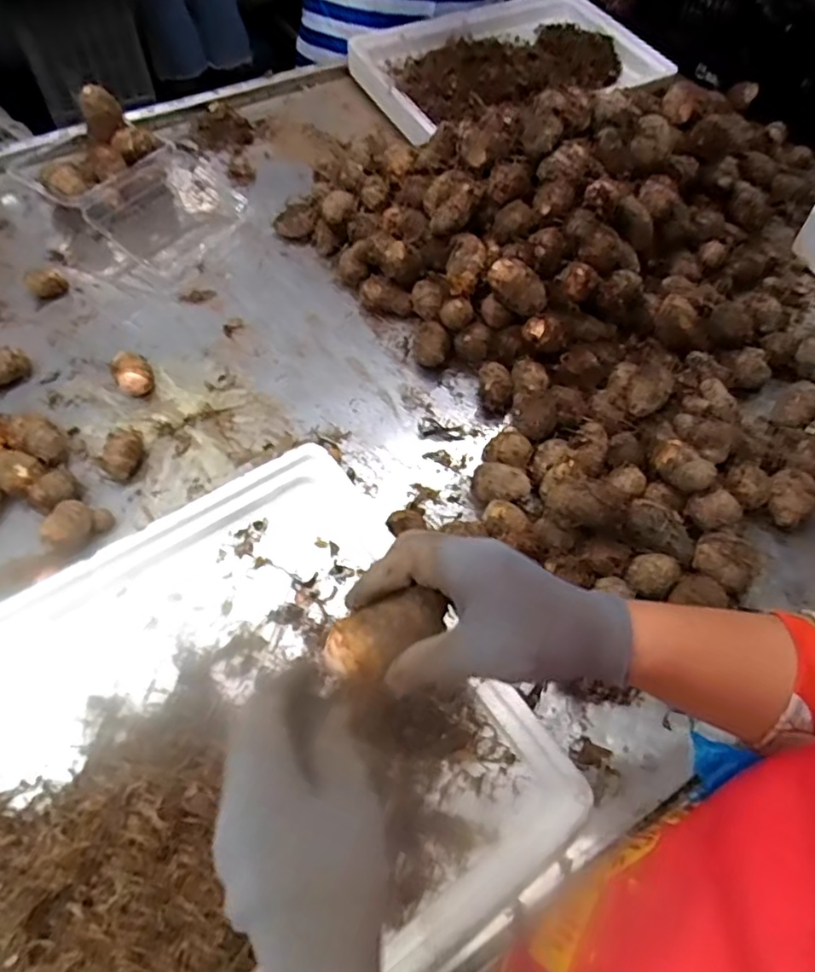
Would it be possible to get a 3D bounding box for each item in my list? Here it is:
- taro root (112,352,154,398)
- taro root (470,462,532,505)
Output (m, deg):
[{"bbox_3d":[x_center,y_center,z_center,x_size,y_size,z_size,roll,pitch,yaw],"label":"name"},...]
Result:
[{"bbox_3d":[-0.289,-0.116,0.665,0.036,0.033,0.047,-23,61,-15],"label":"taro root"},{"bbox_3d":[0.089,0.001,0.604,0.053,0.044,0.040,4,58,1],"label":"taro root"}]

